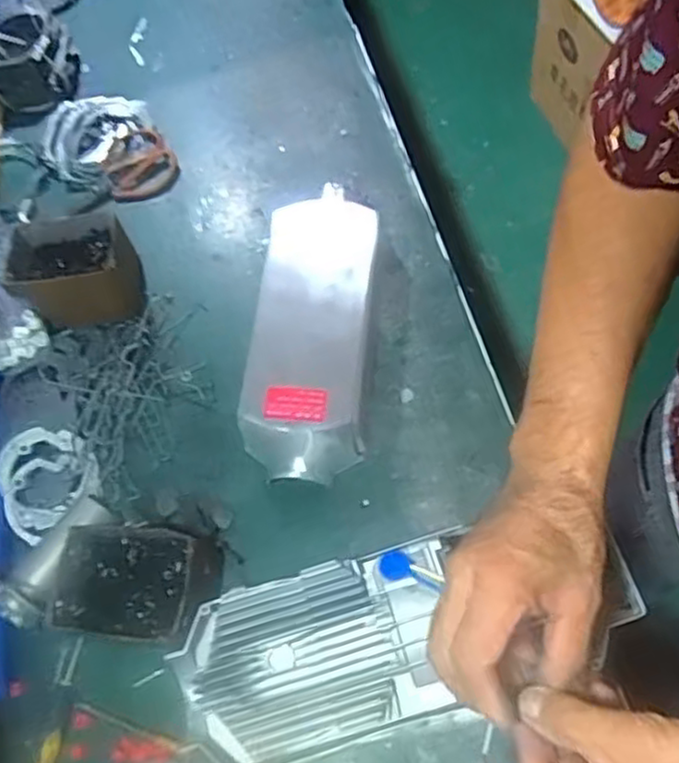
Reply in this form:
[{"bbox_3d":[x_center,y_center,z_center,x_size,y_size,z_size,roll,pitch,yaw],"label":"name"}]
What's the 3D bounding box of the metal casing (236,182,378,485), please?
[{"bbox_3d":[-0.027,-0.062,0.819,0.133,0.073,0.355,0,65,11],"label":"metal casing"}]

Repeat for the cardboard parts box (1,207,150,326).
[{"bbox_3d":[-0.312,-0.136,0.863,0.147,0.094,0.134,-19,63,1],"label":"cardboard parts box"}]

